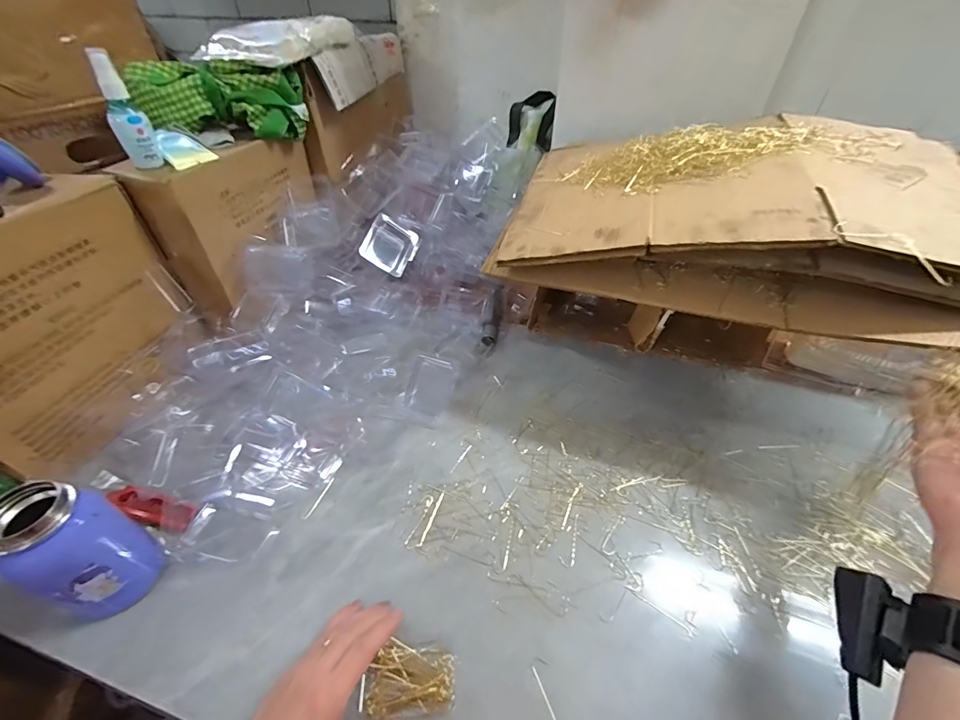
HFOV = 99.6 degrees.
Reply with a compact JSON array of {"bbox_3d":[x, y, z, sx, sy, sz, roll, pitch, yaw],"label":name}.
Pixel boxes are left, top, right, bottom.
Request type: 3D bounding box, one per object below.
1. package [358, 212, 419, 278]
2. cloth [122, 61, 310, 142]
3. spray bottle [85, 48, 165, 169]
[{"bbox_3d":[-0.149,-0.189,0.674,0.021,0.082,0.088,-1,60,55],"label":"package"},{"bbox_3d":[-0.368,-0.378,0.595,0.208,0.088,0.077,-11,43,-12],"label":"cloth"},{"bbox_3d":[-0.423,-0.292,0.483,0.039,0.115,0.035,-25,48,-26],"label":"spray bottle"}]

